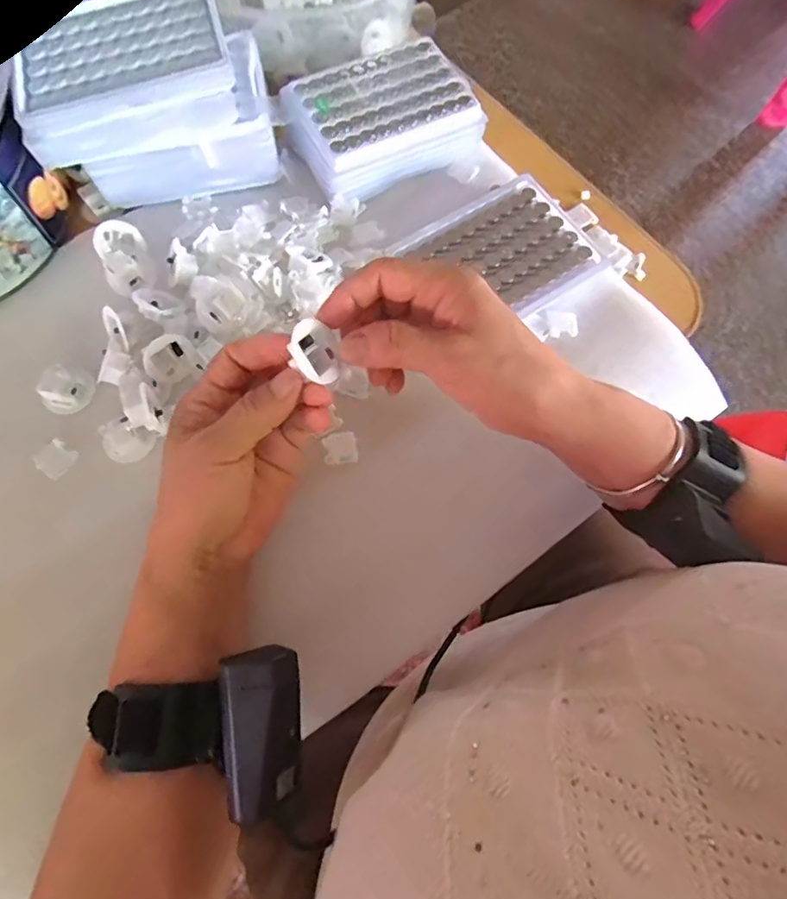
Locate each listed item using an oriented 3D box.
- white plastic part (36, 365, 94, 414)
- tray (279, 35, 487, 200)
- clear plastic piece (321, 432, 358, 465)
[{"bbox_3d":[-0.210,-0.039,0.336,0.026,0.017,0.031,39,75,10],"label":"white plastic part"},{"bbox_3d":[-0.008,-0.251,0.396,0.128,0.030,0.096,-29,76,-10],"label":"tray"},{"bbox_3d":[-0.034,-0.001,0.336,0.021,0.004,0.020,-7,73,-4],"label":"clear plastic piece"}]

